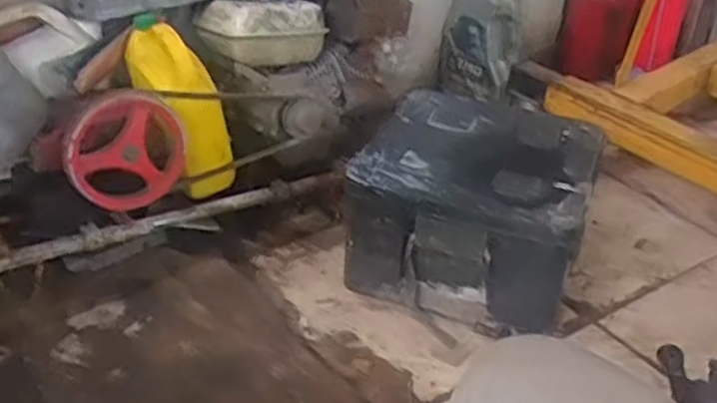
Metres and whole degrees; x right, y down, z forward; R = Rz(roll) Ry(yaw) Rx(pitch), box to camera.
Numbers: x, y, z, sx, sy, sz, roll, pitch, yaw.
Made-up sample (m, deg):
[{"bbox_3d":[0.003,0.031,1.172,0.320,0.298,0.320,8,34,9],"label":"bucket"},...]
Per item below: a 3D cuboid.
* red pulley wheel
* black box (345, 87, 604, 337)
[{"bbox_3d":[-0.365,-0.068,1.176,0.191,0.215,0.034,-25,41,-36],"label":"red pulley wheel"},{"bbox_3d":[0.207,0.010,1.319,0.369,0.235,0.373,14,34,16],"label":"black box"}]

